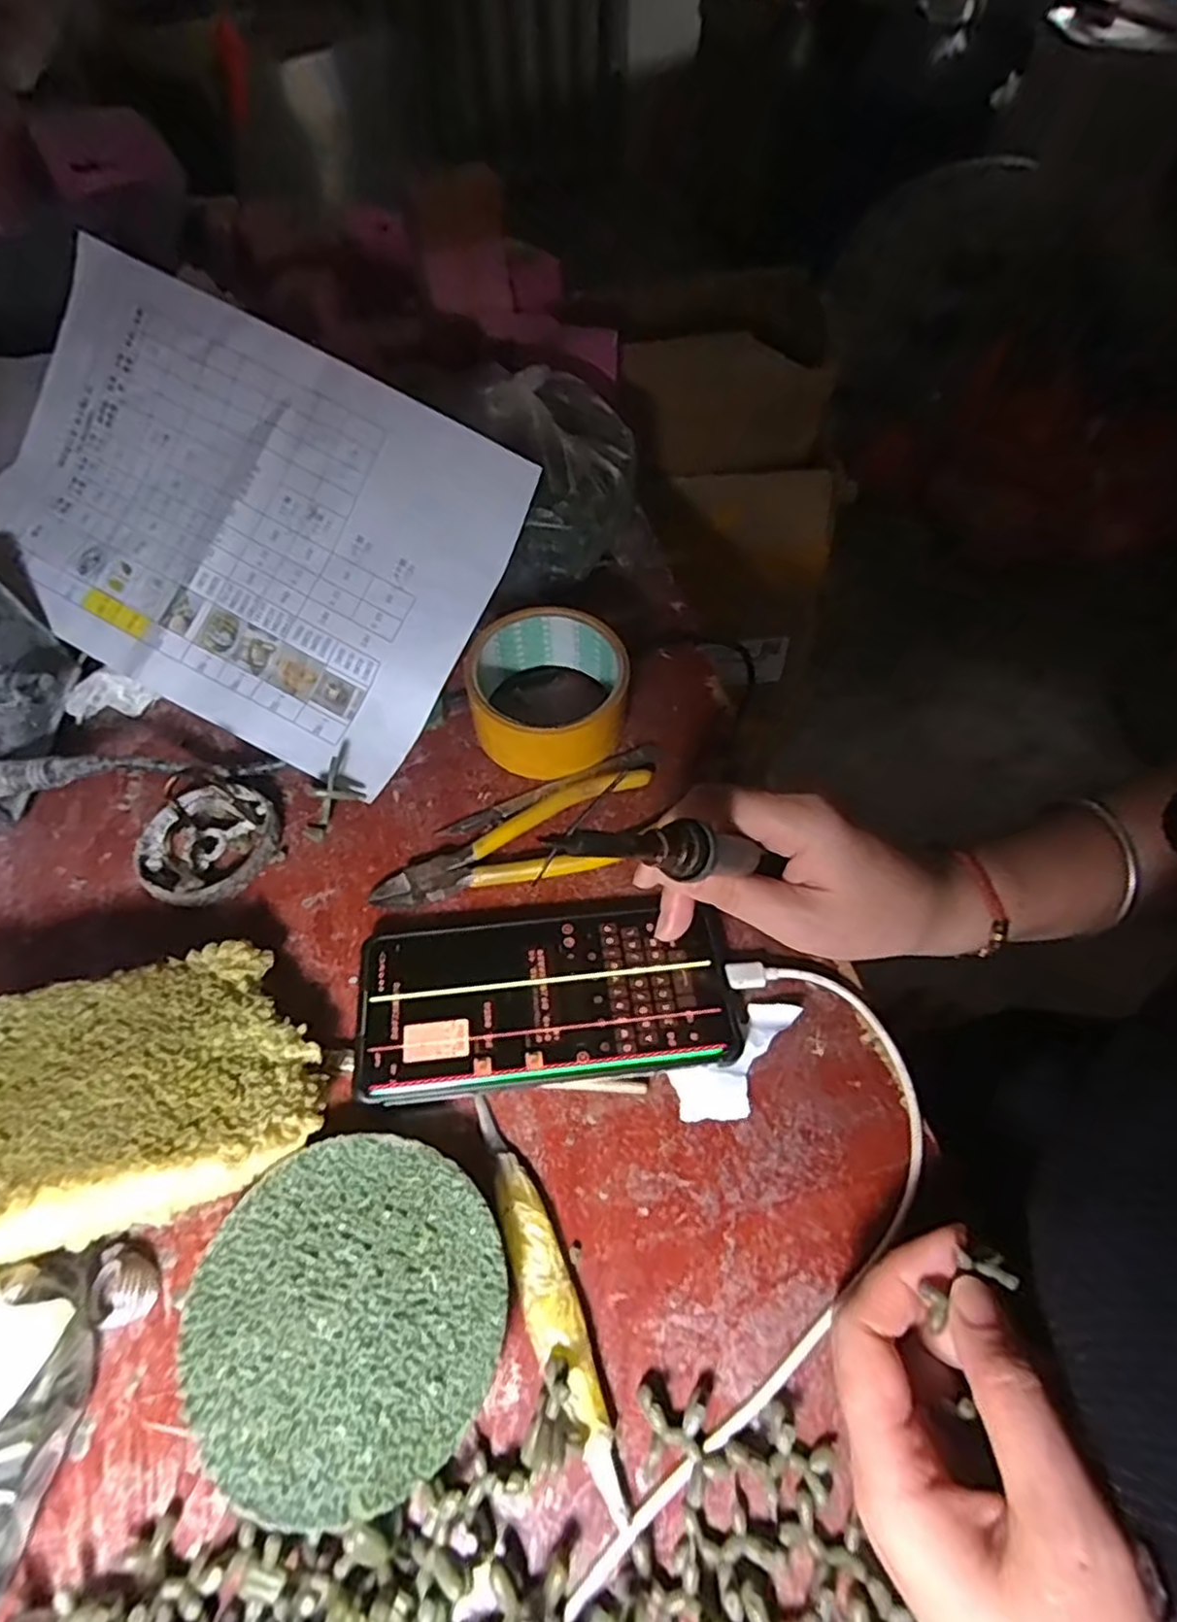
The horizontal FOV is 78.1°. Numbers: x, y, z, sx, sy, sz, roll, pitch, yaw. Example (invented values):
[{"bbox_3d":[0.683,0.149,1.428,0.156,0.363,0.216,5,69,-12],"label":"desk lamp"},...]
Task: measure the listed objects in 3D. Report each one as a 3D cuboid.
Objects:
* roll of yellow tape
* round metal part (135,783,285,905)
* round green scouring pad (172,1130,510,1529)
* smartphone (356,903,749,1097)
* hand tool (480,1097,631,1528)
[{"bbox_3d":[-0.022,-0.064,0.411,0.087,0.053,0.084,0,57,0],"label":"roll of yellow tape"},{"bbox_3d":[-0.196,0.015,0.371,0.066,0.026,0.066,27,55,18],"label":"round metal part"},{"bbox_3d":[-0.084,0.173,0.253,0.105,0.017,0.105,1,51,-1],"label":"round green scouring pad"},{"bbox_3d":[-0.018,0.082,0.324,0.161,0.012,0.080,-3,52,-3],"label":"smartphone"},{"bbox_3d":[-0.016,0.175,0.270,0.019,0.012,0.136,-16,54,-14],"label":"hand tool"}]

